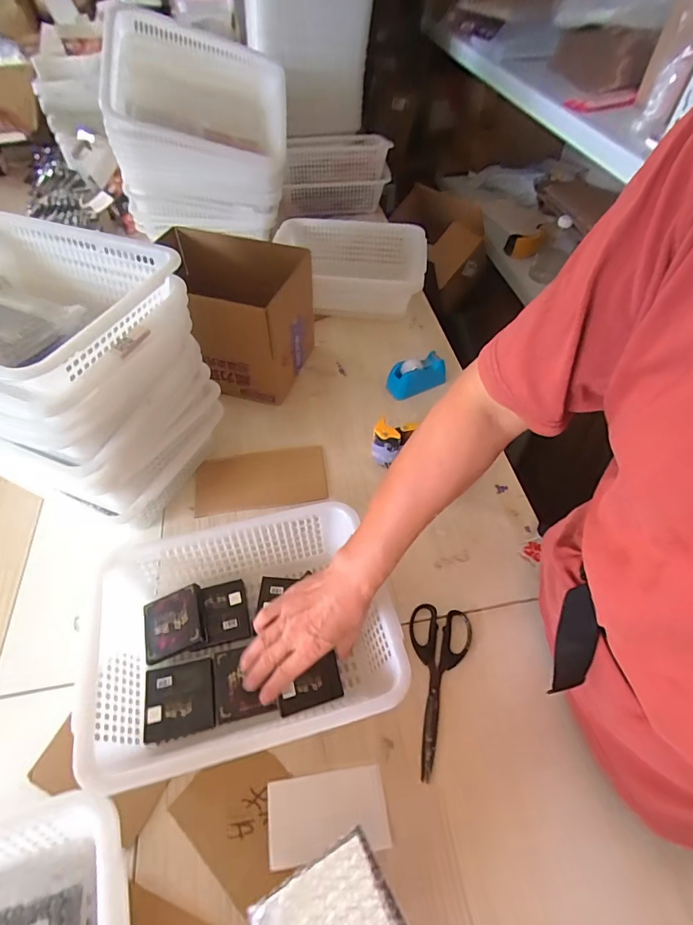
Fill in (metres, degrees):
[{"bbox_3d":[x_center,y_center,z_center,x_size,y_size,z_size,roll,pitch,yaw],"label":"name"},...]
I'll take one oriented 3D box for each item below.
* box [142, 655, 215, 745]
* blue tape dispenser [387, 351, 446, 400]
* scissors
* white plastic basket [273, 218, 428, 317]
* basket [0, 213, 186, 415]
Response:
[{"bbox_3d":[-0.203,0.287,0.542,0.079,0.014,0.079,-10,52,-7],"label":"box"},{"bbox_3d":[0.141,-0.173,0.889,0.115,0.063,0.056,-15,53,-11],"label":"blue tape dispenser"},{"bbox_3d":[0.117,0.283,0.565,0.079,0.005,0.199,7,52,7],"label":"scissors"},{"bbox_3d":[0.014,-0.459,1.069,0.330,0.135,0.289,-3,51,-1],"label":"white plastic basket"},{"bbox_3d":[-0.402,-0.182,0.545,0.350,0.102,0.263,17,54,11],"label":"basket"}]

